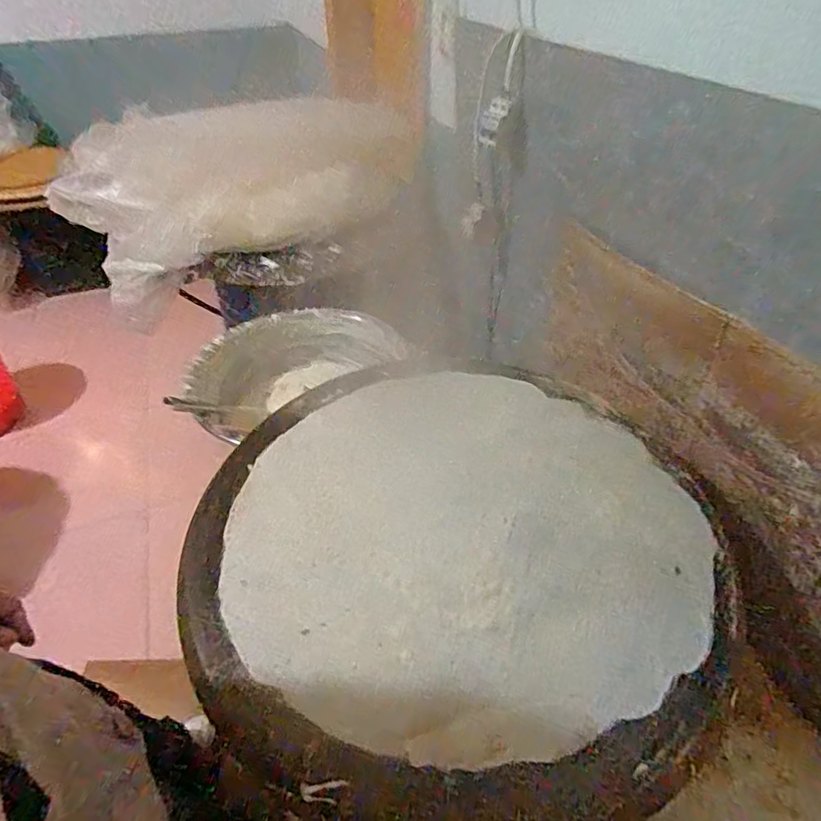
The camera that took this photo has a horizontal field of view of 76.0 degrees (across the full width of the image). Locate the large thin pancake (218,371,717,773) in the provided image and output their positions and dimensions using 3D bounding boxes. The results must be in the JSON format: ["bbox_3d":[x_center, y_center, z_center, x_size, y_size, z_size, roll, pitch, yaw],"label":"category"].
[{"bbox_3d":[0.056,0.111,0.544,0.451,0.010,0.431,-1,45,1],"label":"large thin pancake"}]

